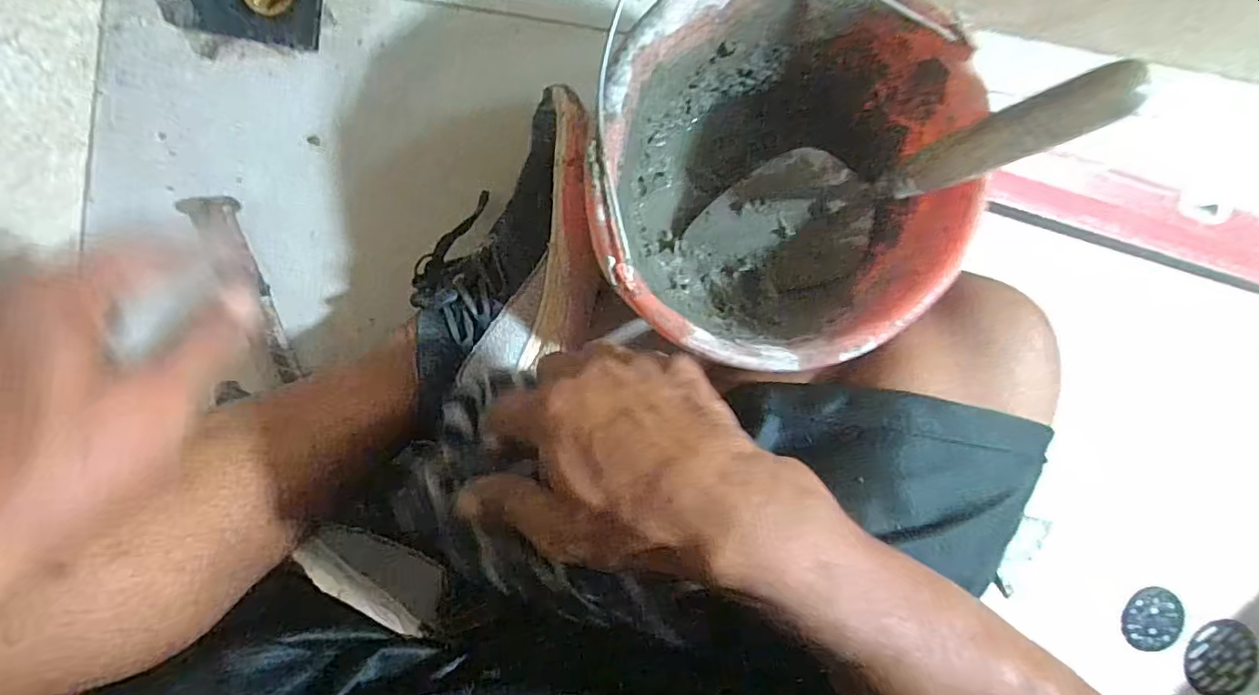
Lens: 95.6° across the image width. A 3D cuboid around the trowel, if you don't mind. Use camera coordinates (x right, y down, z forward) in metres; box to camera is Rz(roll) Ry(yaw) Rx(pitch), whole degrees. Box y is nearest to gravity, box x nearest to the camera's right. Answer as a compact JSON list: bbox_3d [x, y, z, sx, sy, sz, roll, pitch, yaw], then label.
[{"bbox_3d":[0.158,-0.101,0.367,0.056,0.255,0.091,-26,96,-45],"label":"trowel"}]

